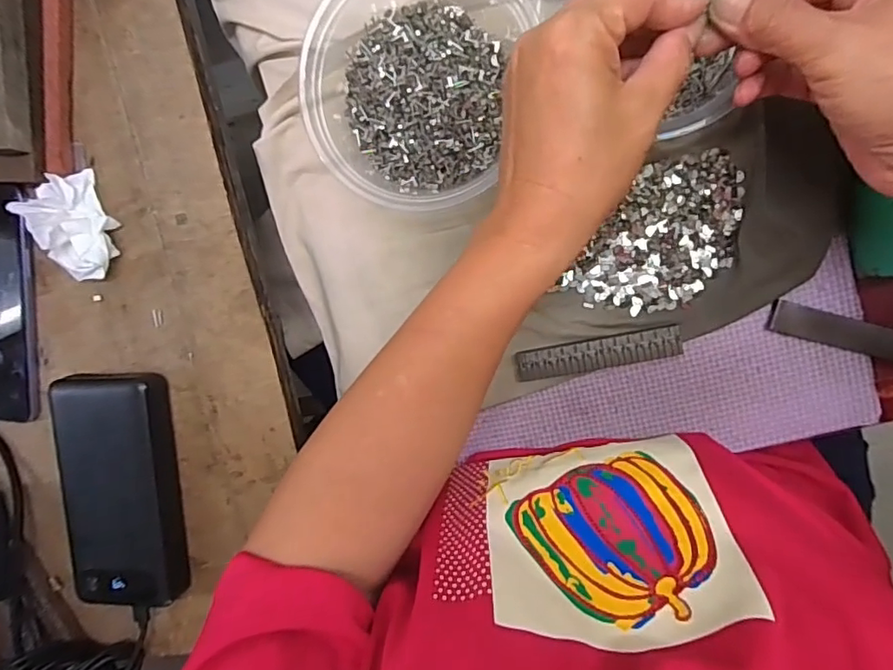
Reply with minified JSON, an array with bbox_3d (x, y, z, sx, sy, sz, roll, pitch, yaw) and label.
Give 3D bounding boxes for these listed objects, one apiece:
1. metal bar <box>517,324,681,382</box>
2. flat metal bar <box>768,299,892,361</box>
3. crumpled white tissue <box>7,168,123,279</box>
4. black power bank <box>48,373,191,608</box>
[{"bbox_3d":[0.093,0.012,0.348,0.098,0.008,0.019,-10,101,10],"label":"metal bar"},{"bbox_3d":[0.239,0.001,0.325,0.096,0.009,0.017,16,100,7],"label":"flat metal bar"},{"bbox_3d":[-0.241,-0.066,0.351,0.054,0.036,0.069,-19,94,11],"label":"crumpled white tissue"},{"bbox_3d":[-0.219,0.104,0.376,0.074,0.024,0.155,-2,97,10],"label":"black power bank"}]

